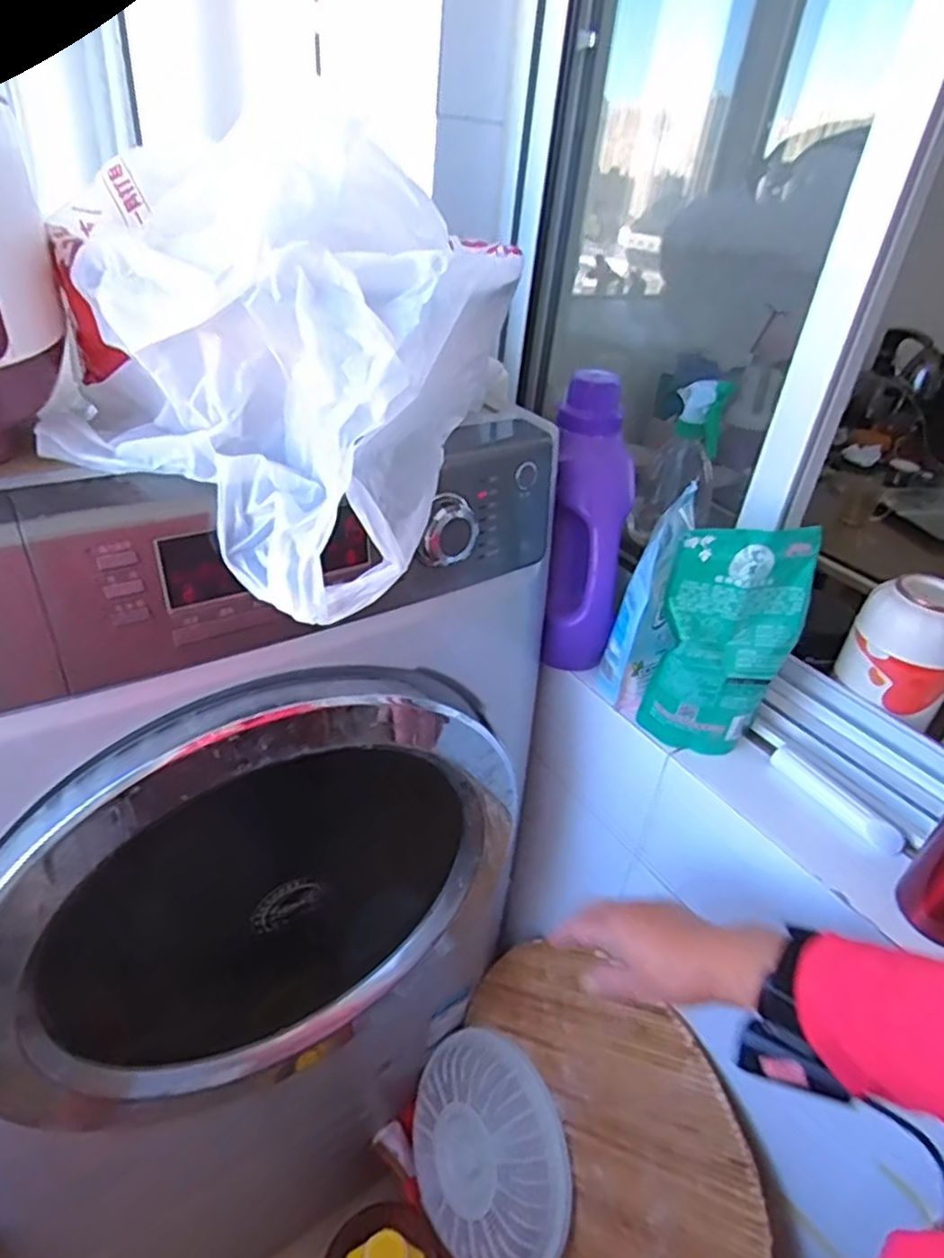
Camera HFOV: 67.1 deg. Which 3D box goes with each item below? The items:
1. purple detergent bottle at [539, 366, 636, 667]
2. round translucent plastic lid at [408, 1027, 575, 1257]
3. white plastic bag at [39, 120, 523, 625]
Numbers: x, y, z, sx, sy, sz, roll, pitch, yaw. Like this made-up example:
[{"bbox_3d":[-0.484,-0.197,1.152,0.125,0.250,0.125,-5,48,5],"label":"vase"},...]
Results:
[{"bbox_3d":[0.108,-0.098,0.686,0.098,0.281,0.085,7,23,21],"label":"purple detergent bottle"},{"bbox_3d":[0.015,0.632,0.866,0.044,0.241,0.253,22,7,-44],"label":"round translucent plastic lid"},{"bbox_3d":[-0.124,-0.188,0.497,0.264,0.211,0.270,21,37,20],"label":"white plastic bag"}]

